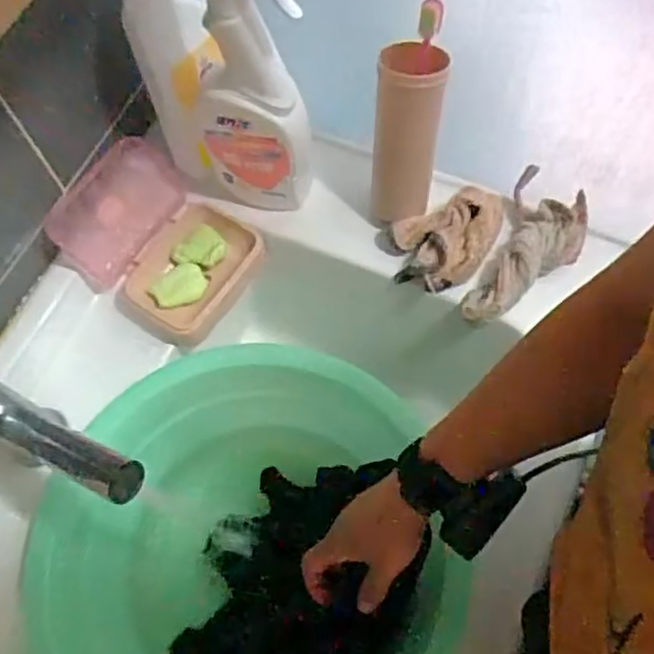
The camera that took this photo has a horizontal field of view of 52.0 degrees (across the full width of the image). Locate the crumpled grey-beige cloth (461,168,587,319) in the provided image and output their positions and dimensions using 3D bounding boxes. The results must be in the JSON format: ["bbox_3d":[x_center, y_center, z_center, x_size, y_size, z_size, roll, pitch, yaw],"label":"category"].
[{"bbox_3d":[0.184,-0.064,0.606,0.073,0.031,0.160,24,70,12],"label":"crumpled grey-beige cloth"}]

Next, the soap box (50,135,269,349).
[{"bbox_3d":[-0.149,-0.078,0.605,0.154,0.072,0.134,35,72,16],"label":"soap box"}]

